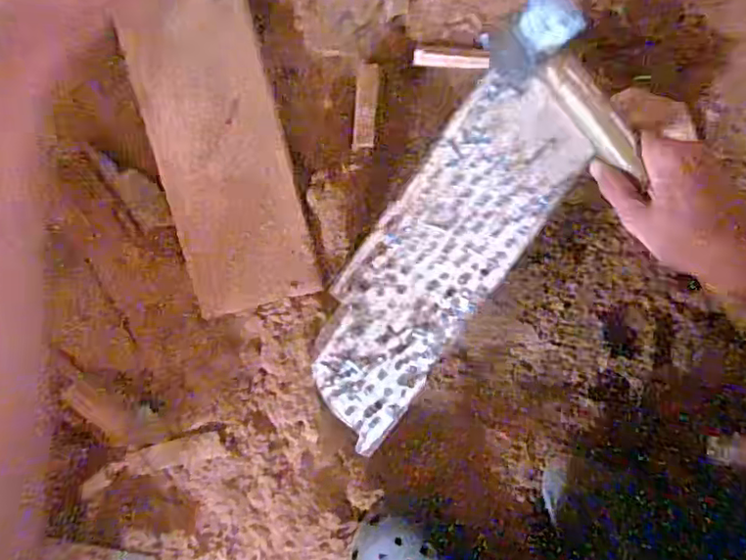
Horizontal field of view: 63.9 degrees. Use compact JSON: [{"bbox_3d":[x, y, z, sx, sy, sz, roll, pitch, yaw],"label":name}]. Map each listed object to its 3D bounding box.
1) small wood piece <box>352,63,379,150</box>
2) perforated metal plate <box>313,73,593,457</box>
[{"bbox_3d":[-0.006,-0.153,0.529,0.019,0.007,0.075,4,94,5],"label":"small wood piece"},{"bbox_3d":[0.053,-0.017,0.506,0.106,0.006,0.317,36,96,2],"label":"perforated metal plate"}]

